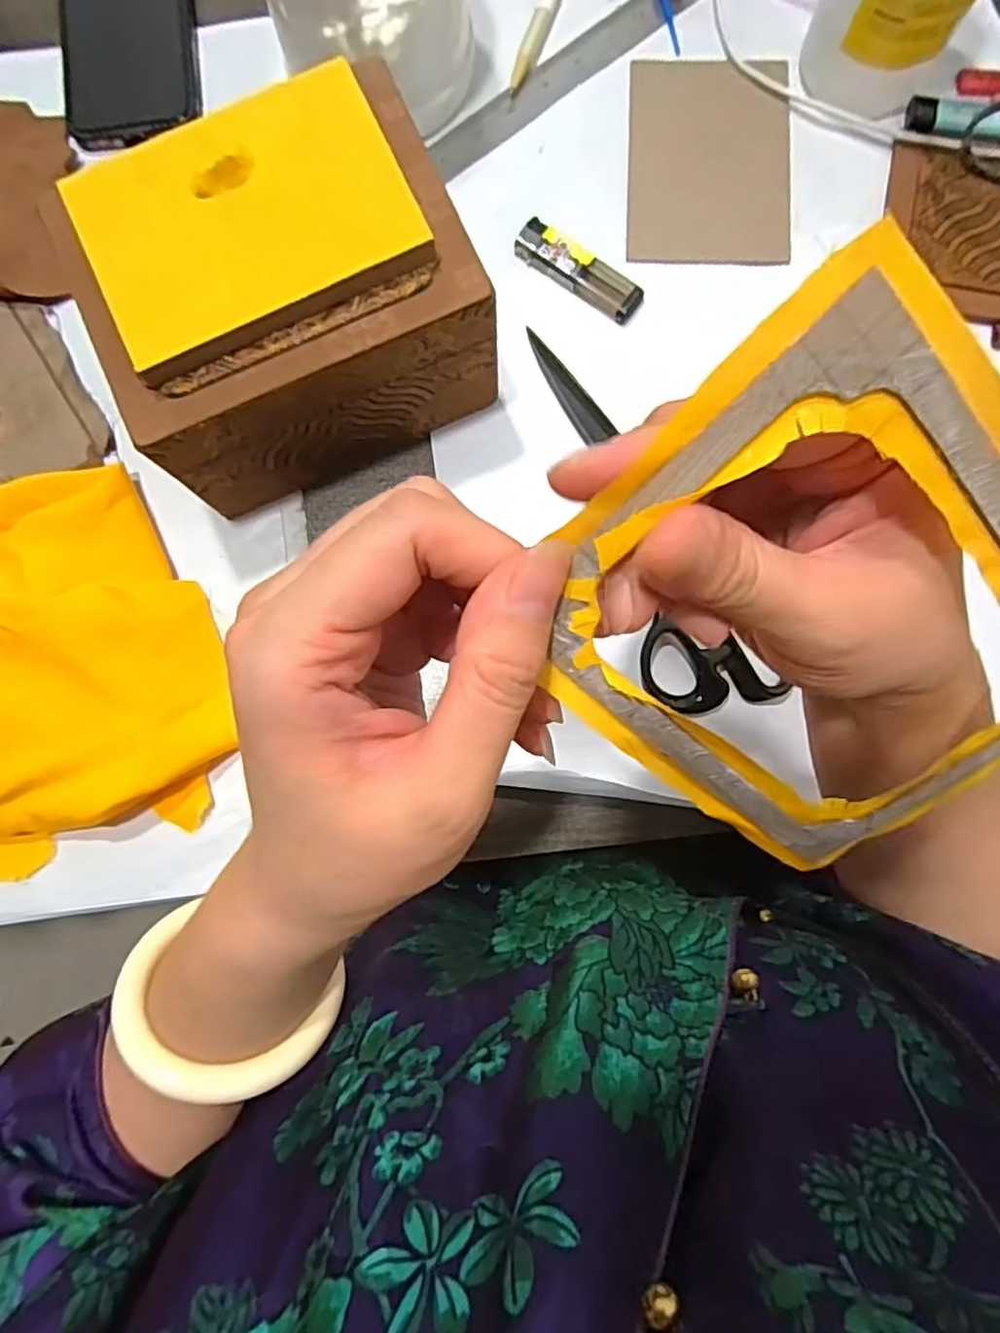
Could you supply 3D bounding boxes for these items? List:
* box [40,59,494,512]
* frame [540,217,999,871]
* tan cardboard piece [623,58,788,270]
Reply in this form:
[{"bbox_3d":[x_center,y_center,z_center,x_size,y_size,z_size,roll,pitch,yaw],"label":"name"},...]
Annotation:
[{"bbox_3d":[-0.104,-0.180,0.339,0.175,0.113,0.137,-22,83,-2],"label":"box"},{"bbox_3d":[0.083,-0.004,0.162,0.142,0.006,0.111,37,114,-24],"label":"frame"},{"bbox_3d":[0.128,-0.311,0.401,0.095,0.005,0.134,3,83,1],"label":"tan cardboard piece"}]

